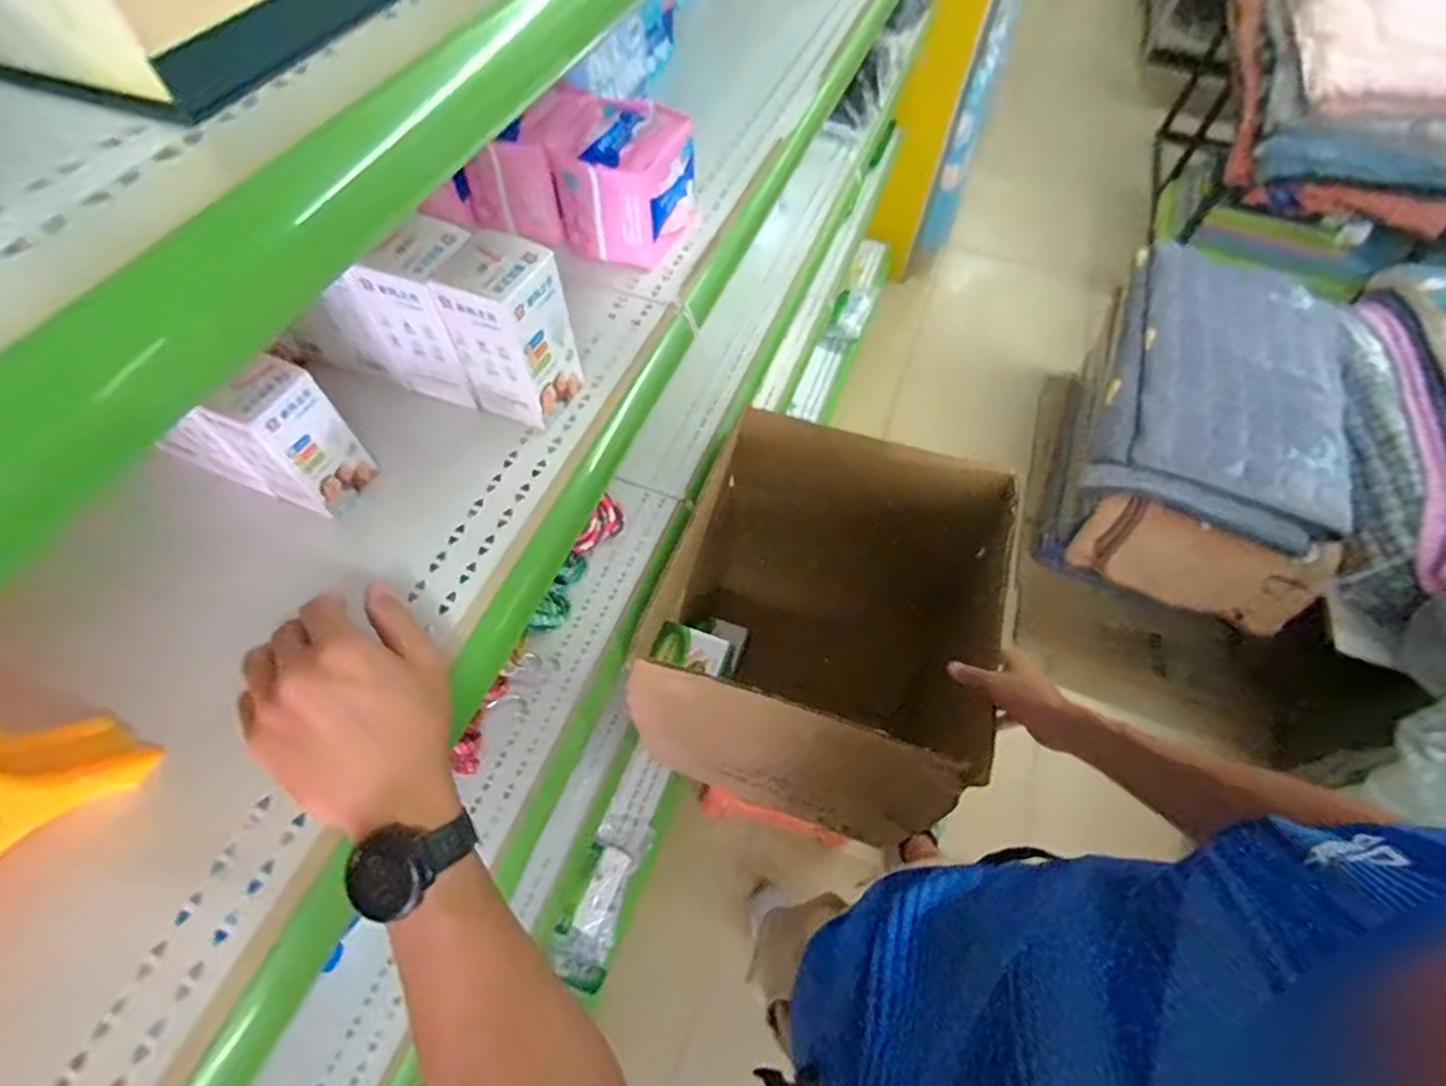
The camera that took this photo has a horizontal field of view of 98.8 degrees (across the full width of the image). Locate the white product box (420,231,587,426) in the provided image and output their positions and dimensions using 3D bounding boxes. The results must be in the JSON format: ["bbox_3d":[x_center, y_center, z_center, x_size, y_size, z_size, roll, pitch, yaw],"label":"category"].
[{"bbox_3d":[-0.156,-0.154,0.463,0.064,0.120,0.069,24,62,12],"label":"white product box"}]

